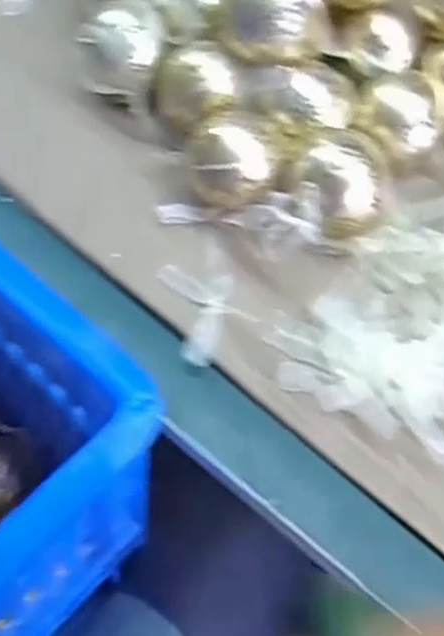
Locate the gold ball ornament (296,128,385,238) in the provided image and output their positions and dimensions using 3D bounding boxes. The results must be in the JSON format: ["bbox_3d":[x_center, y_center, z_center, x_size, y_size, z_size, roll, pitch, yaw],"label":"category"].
[{"bbox_3d":[0.065,-0.070,0.412,0.039,0.045,0.042,2,60,-3],"label":"gold ball ornament"}]

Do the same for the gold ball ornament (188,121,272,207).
[{"bbox_3d":[0.006,-0.080,0.418,0.050,0.050,0.042,7,60,0],"label":"gold ball ornament"}]

